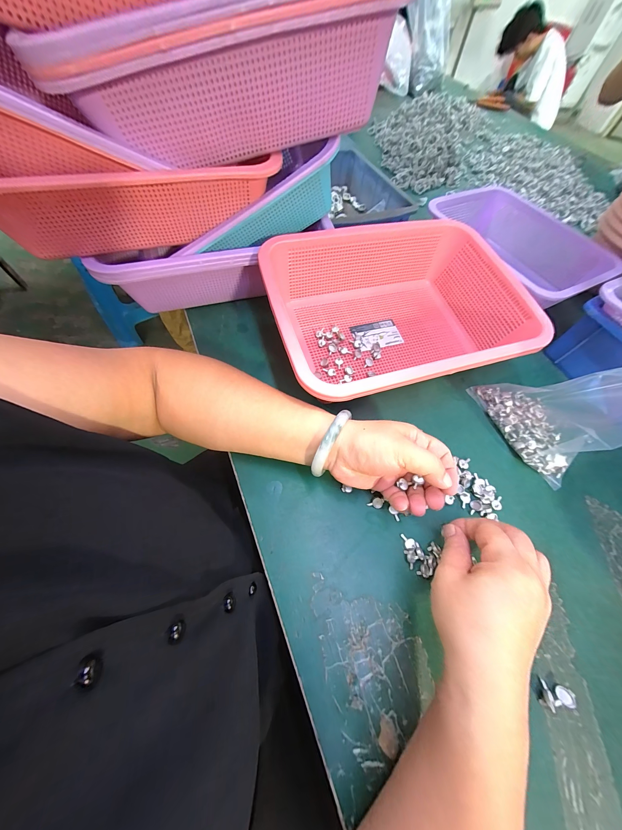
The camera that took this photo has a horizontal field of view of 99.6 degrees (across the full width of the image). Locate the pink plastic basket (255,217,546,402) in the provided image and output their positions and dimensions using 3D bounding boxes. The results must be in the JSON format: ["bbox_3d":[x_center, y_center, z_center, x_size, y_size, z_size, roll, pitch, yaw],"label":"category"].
[{"bbox_3d":[0.104,-0.123,0.331,0.294,0.098,0.217,-15,64,-10],"label":"pink plastic basket"}]

